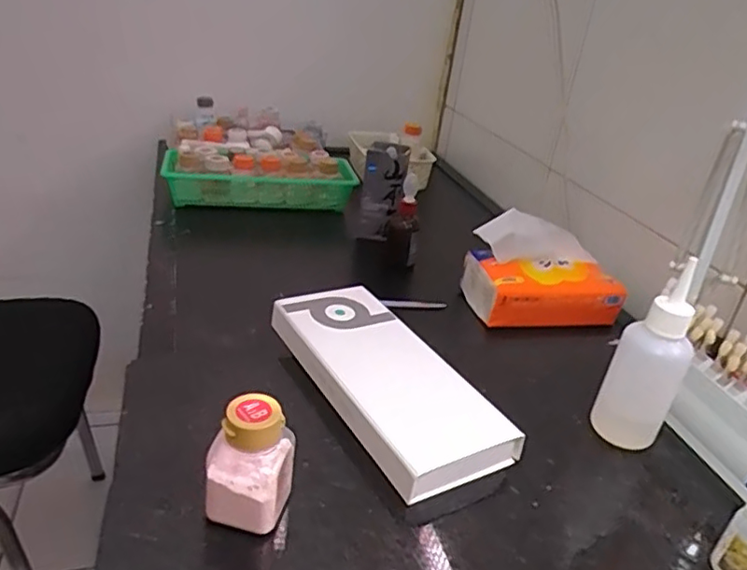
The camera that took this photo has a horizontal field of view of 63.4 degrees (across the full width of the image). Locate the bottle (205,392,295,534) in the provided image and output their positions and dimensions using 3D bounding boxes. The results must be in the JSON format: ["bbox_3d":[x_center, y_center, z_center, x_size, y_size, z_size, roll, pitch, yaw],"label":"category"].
[{"bbox_3d":[-0.068,0.100,0.338,0.042,0.074,0.035,8,28,3],"label":"bottle"}]

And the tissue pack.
[{"bbox_3d":[0.210,-0.012,0.743,0.177,0.129,0.096,0,29,-16],"label":"tissue pack"}]

